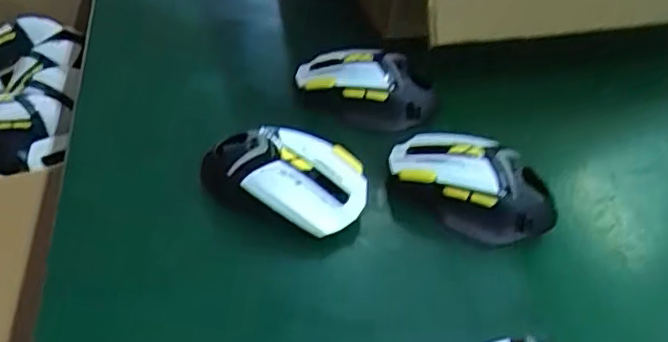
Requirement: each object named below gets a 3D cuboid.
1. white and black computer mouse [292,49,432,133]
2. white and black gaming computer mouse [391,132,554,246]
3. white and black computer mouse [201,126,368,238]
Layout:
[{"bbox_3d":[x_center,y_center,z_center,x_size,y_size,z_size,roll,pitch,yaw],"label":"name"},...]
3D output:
[{"bbox_3d":[0.023,-0.070,0.484,0.114,0.040,0.058,20,46,13],"label":"white and black computer mouse"},{"bbox_3d":[0.094,0.008,0.407,0.115,0.036,0.062,25,47,17],"label":"white and black gaming computer mouse"},{"bbox_3d":[-0.037,0.004,0.407,0.119,0.042,0.061,16,46,13],"label":"white and black computer mouse"}]

